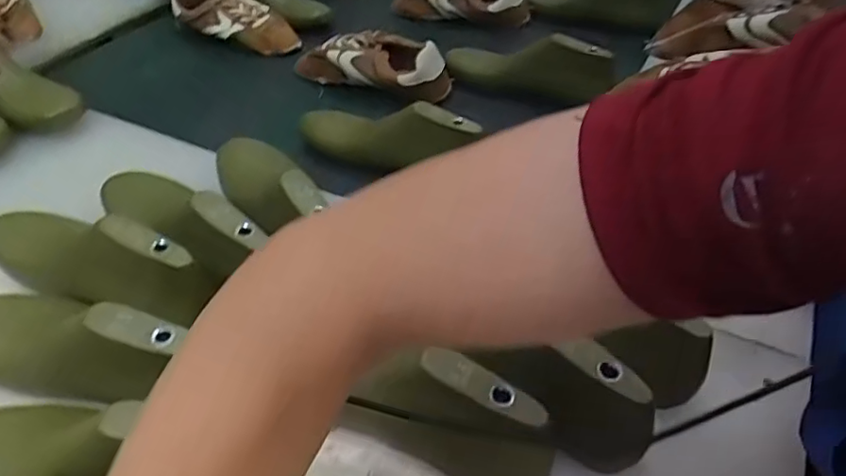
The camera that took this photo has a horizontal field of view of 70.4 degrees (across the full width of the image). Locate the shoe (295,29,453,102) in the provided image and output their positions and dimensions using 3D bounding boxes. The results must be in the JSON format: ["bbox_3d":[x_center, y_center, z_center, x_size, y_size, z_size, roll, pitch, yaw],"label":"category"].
[{"bbox_3d":[-0.078,-0.260,0.897,0.243,0.071,0.092,12,46,13],"label":"shoe"}]

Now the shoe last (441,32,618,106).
[{"bbox_3d":[0.149,-0.250,0.873,0.241,0.087,0.065,12,46,13],"label":"shoe last"}]

